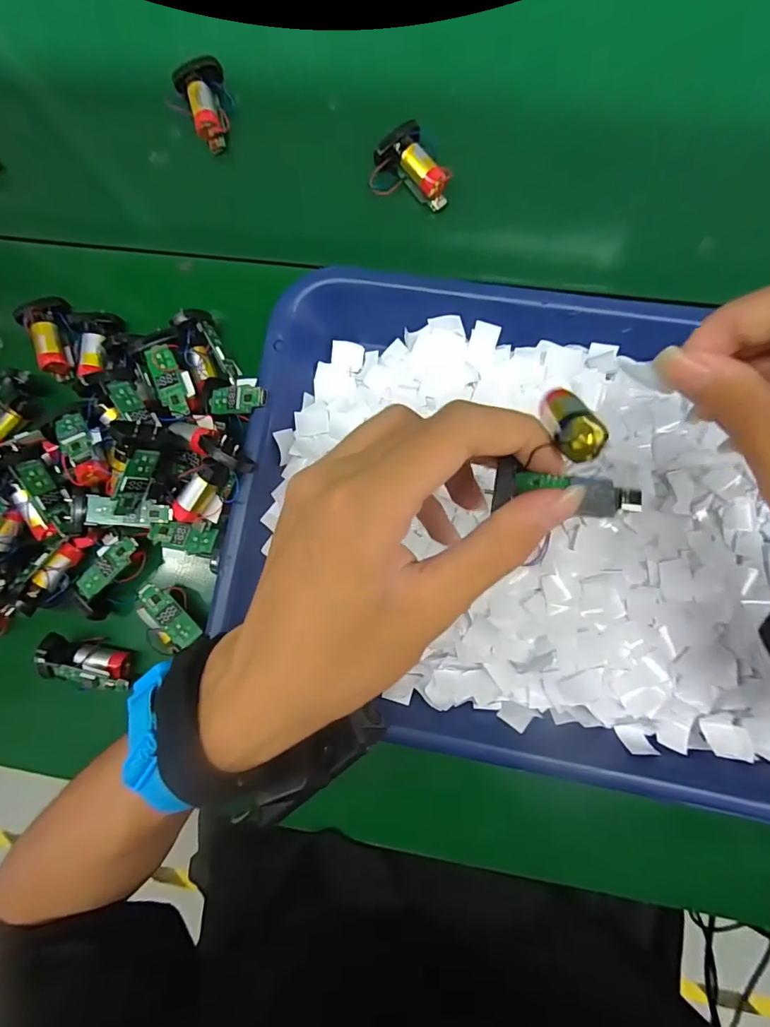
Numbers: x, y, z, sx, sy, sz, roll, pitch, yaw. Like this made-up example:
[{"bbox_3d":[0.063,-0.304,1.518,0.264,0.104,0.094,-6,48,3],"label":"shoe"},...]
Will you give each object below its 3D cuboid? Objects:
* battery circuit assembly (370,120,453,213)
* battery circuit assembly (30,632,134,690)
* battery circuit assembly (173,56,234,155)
[{"bbox_3d":[0.016,-0.215,0.302,0.040,0.020,0.050,-33,85,2],"label":"battery circuit assembly"},{"bbox_3d":[-0.173,0.089,0.276,0.050,0.019,0.023,19,82,-10],"label":"battery circuit assembly"},{"bbox_3d":[-0.117,-0.273,0.316,0.031,0.024,0.048,-22,85,2],"label":"battery circuit assembly"}]

